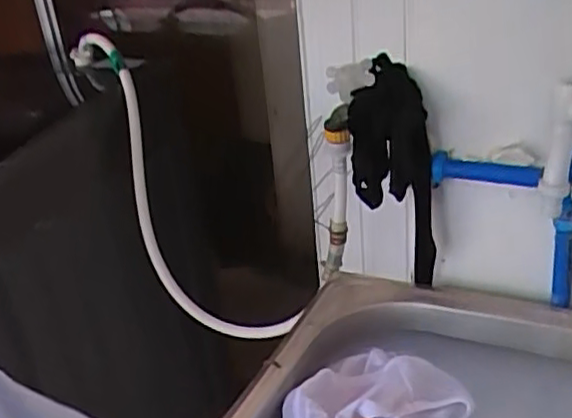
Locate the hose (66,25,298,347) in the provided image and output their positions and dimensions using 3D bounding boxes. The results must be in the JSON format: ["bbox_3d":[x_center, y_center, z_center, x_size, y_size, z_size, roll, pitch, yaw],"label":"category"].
[{"bbox_3d":[-0.187,-0.038,1.034,0.112,0.563,0.174,-24,-7,-30],"label":"hose"}]

